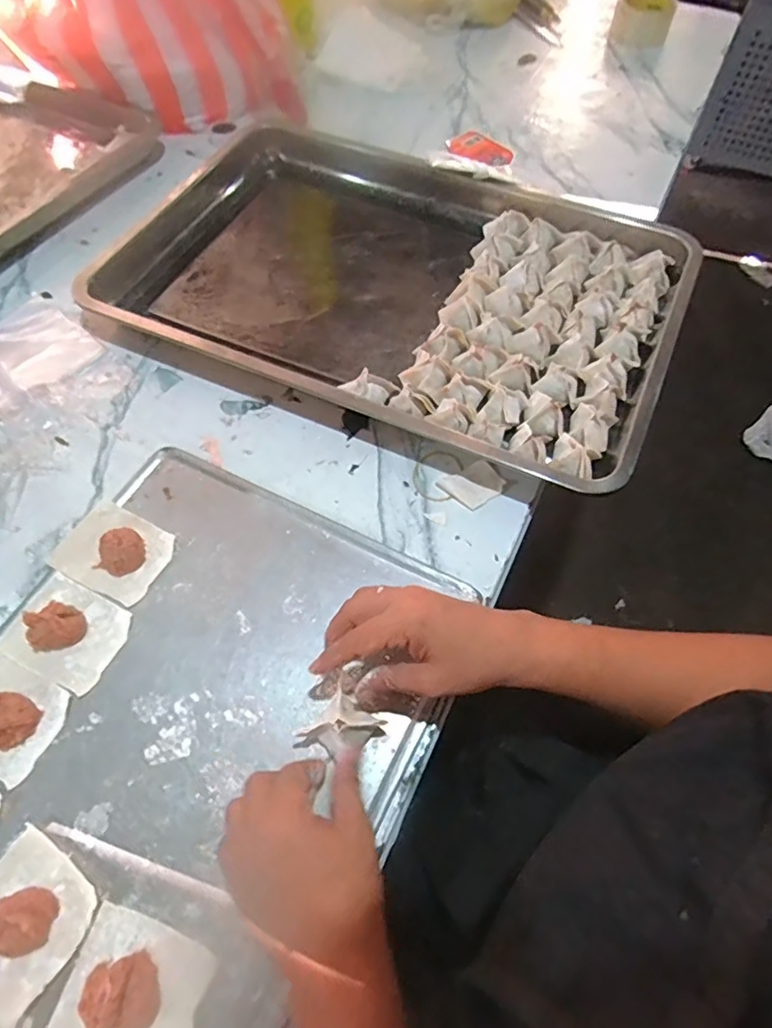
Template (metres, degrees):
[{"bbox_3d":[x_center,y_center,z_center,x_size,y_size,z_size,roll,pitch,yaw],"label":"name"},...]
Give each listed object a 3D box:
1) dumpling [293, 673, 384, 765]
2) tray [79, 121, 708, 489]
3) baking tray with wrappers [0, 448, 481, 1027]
[{"bbox_3d":[-0.031,0.148,0.394,0.044,0.037,0.054,35,67,19],"label":"dumpling"},{"bbox_3d":[0.012,-0.272,0.636,0.603,0.043,0.416,23,63,13],"label":"tray"},{"bbox_3d":[-0.171,0.172,0.399,0.335,0.023,0.451,25,64,14],"label":"baking tray with wrappers"}]

